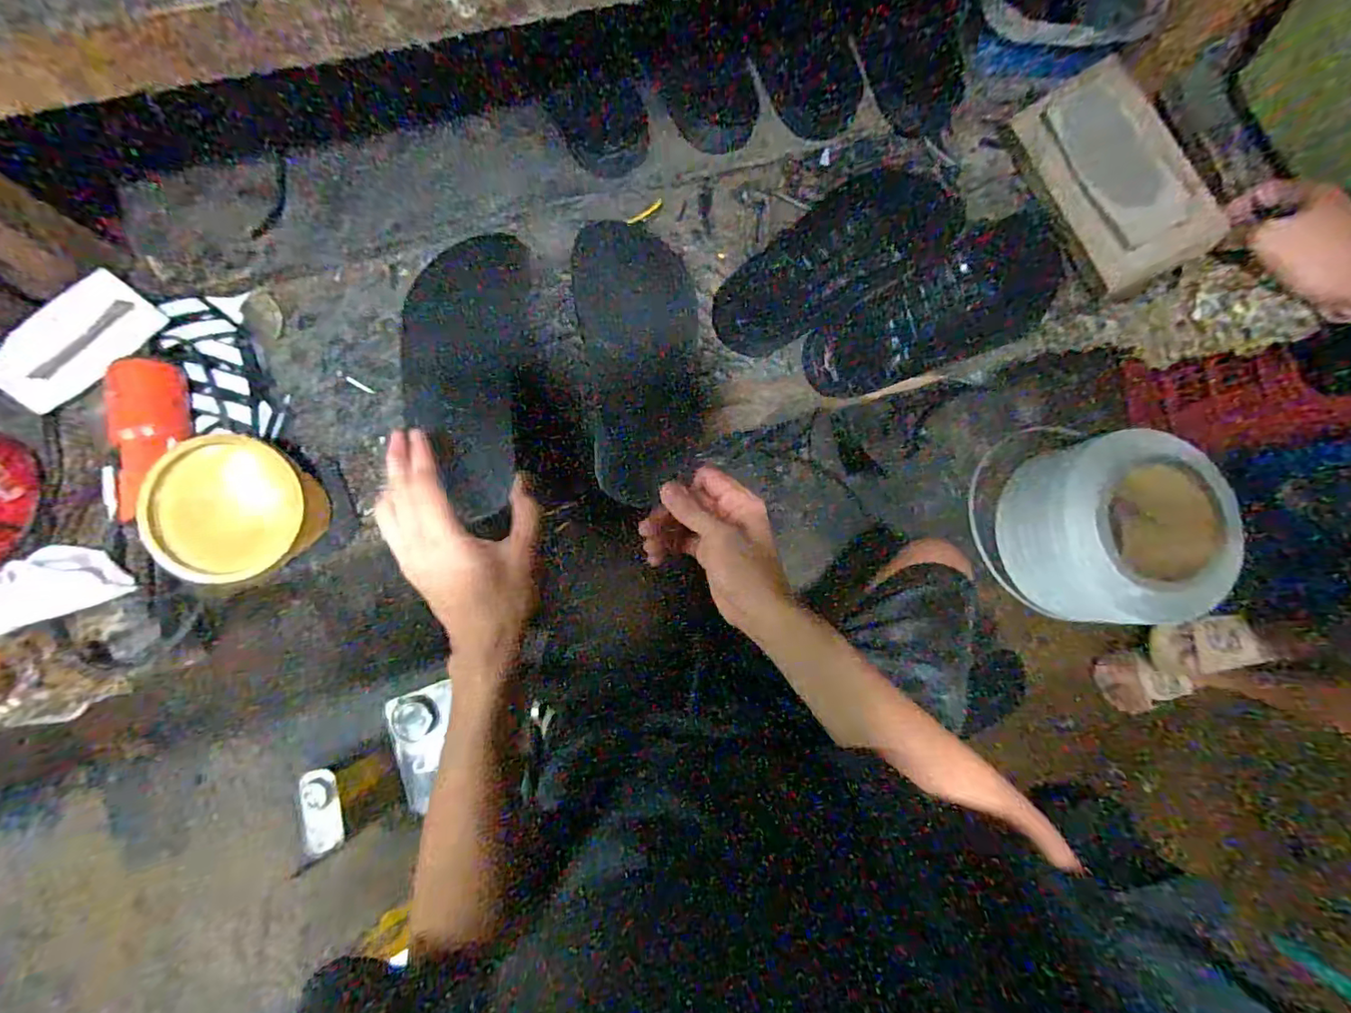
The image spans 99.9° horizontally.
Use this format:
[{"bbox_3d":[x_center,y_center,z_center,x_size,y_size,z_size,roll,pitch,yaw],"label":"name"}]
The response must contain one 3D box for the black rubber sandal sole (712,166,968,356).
[{"bbox_3d":[0.148,-0.231,0.510,0.254,0.030,0.102,-31,87,-9],"label":"black rubber sandal sole"}]

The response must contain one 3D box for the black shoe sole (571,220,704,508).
[{"bbox_3d":[-0.029,-0.128,0.488,0.101,0.017,0.251,-4,76,-7],"label":"black shoe sole"}]

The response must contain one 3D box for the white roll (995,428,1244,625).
[{"bbox_3d":[0.792,0.045,1.023,0.287,0.226,0.324,-8,83,-7],"label":"white roll"}]

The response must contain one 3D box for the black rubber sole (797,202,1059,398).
[{"bbox_3d":[0.237,-0.178,0.507,0.250,0.025,0.097,-26,86,-9],"label":"black rubber sole"}]

